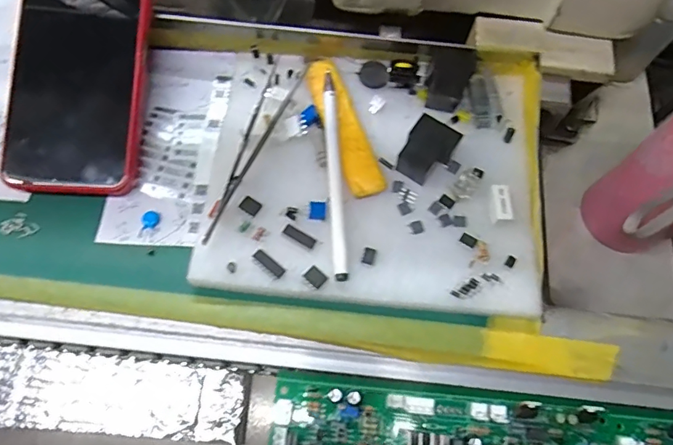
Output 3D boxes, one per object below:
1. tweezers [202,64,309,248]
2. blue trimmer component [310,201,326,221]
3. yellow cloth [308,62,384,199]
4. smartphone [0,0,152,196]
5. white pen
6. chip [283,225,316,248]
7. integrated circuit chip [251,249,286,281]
[{"bbox_3d":[-0.051,-0.045,0.274,0.020,0.016,0.124,22,74,6],"label":"tweezers"},{"bbox_3d":[-0.011,-0.007,0.268,0.009,0.004,0.011,2,73,0],"label":"blue trimmer component"},{"bbox_3d":[0.003,-0.059,0.284,0.021,0.007,0.095,-19,74,-6],"label":"yellow cloth"},{"bbox_3d":[-0.154,-0.100,0.281,0.079,0.015,0.162,4,85,3],"label":"smartphone"},{"bbox_3d":[-0.002,-0.030,0.271,0.008,0.009,0.128,-3,73,-1],"label":"white pen"},{"bbox_3d":[-0.020,0.007,0.261,0.019,0.004,0.006,28,75,8],"label":"chip"},{"bbox_3d":[-0.036,0.022,0.251,0.019,0.004,0.007,39,76,11],"label":"integrated circuit chip"}]

